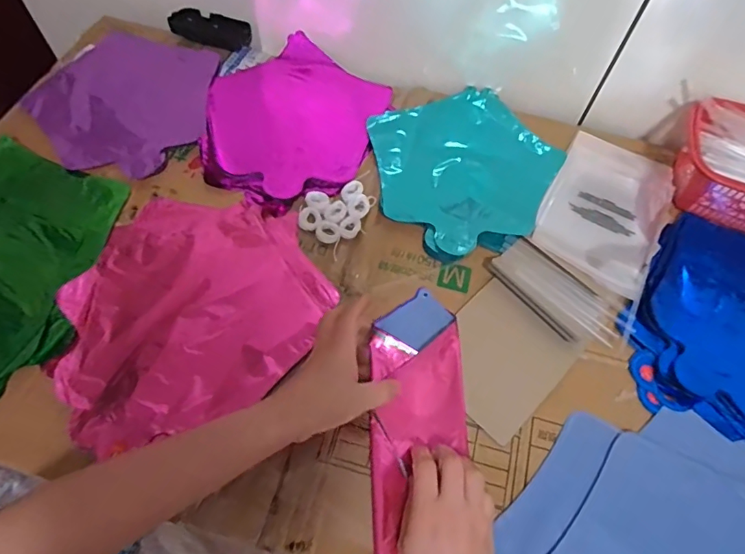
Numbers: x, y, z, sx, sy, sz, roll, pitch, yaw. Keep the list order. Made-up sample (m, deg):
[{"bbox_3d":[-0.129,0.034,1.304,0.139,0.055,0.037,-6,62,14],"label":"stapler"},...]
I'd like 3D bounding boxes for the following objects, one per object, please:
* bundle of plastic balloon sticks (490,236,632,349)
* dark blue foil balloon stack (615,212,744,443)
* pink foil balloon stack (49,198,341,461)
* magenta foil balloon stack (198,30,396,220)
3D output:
[{"bbox_3d":[0.183,0.017,0.490,0.139,0.008,0.061,38,66,16],"label":"bundle of plastic balloon sticks"},{"bbox_3d":[0.388,0.046,0.502,0.248,0.015,0.241,18,63,6],"label":"dark blue foil balloon stack"},{"bbox_3d":[-0.180,0.021,0.480,0.250,0.013,0.231,-27,67,-16],"label":"pink foil balloon stack"},{"bbox_3d":[-0.105,-0.193,0.605,0.212,0.024,0.250,24,63,9],"label":"magenta foil balloon stack"}]

